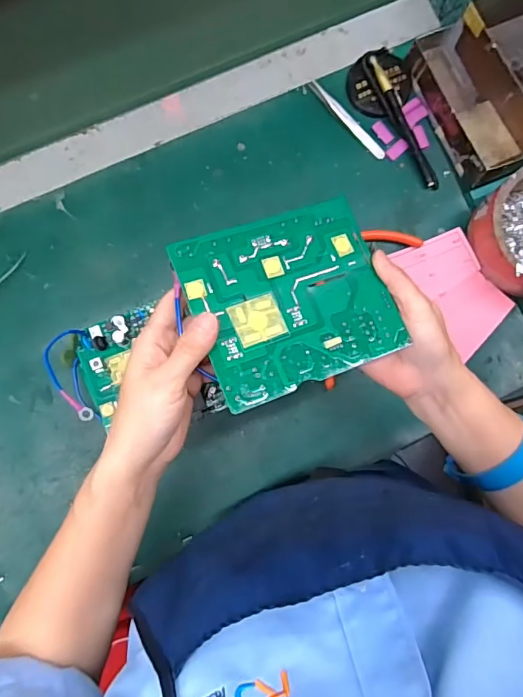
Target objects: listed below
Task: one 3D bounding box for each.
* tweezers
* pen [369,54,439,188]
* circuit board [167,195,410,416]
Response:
[{"bbox_3d":[0.091,-0.243,0.507,0.108,0.008,0.011,45,84,3],"label":"tweezers"},{"bbox_3d":[0.152,-0.240,0.506,0.012,0.018,0.150,-26,85,-5],"label":"pen"},{"bbox_3d":[0.019,-0.034,0.311,0.128,0.004,0.114,-19,79,-16],"label":"circuit board"}]

